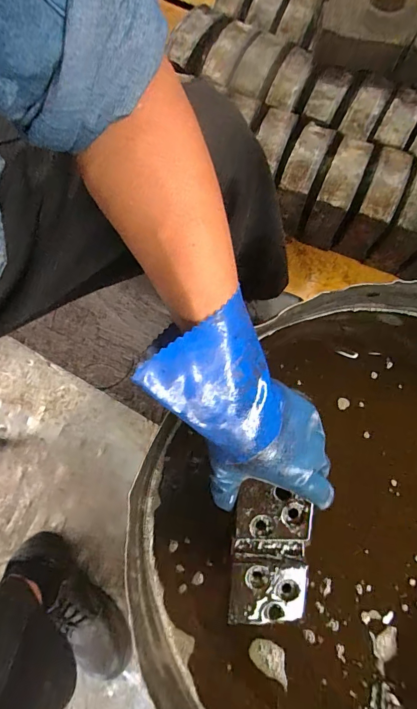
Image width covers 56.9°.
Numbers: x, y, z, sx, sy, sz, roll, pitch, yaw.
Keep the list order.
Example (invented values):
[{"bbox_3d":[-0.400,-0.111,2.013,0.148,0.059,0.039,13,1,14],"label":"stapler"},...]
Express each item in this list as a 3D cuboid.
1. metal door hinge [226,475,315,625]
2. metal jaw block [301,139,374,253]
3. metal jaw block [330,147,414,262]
[{"bbox_3d":[0.060,0.192,0.373,0.073,0.014,0.133,3,94,-6],"label":"metal door hinge"},{"bbox_3d":[0.260,-0.329,0.790,0.065,0.163,0.151,22,79,6],"label":"metal jaw block"},{"bbox_3d":[0.329,-0.299,0.770,0.068,0.138,0.161,26,80,7],"label":"metal jaw block"}]

